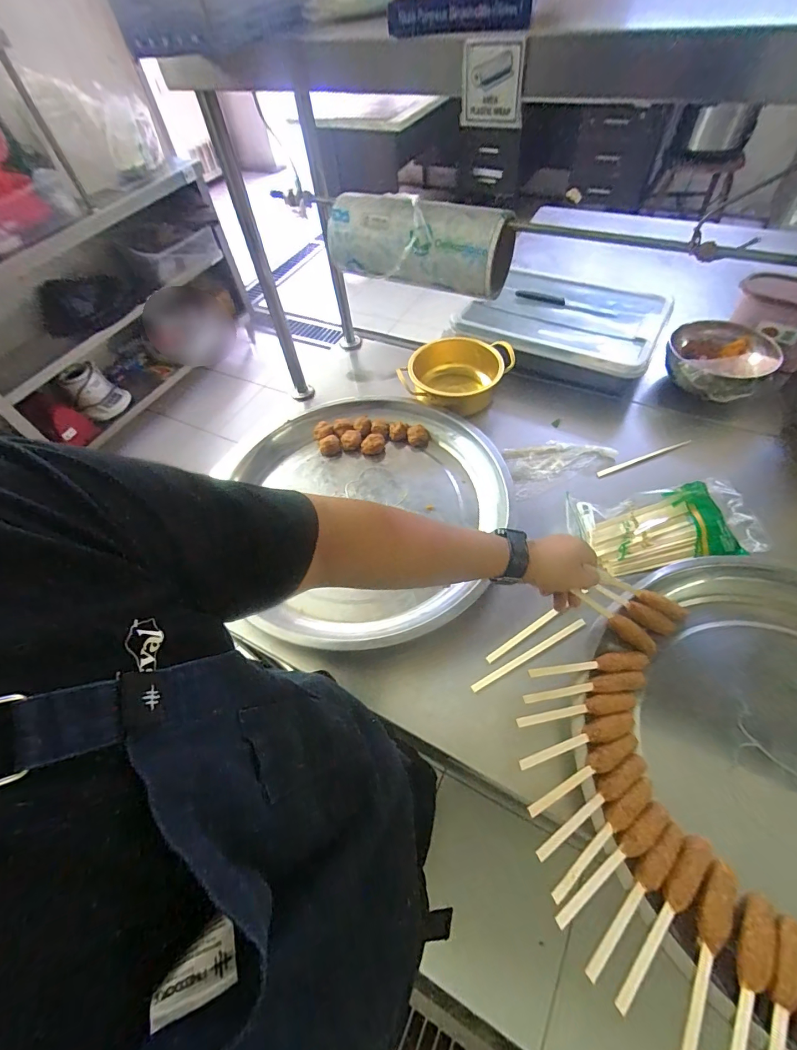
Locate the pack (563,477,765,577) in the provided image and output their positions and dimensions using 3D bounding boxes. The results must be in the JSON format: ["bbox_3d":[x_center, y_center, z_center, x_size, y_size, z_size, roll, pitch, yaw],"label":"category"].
[{"bbox_3d":[0.389,-0.002,0.629,0.258,0.039,0.134,-8,56,0],"label":"pack"}]

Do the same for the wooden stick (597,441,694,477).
[{"bbox_3d":[0.423,-0.117,0.722,0.191,0.008,0.012,-20,56,-8],"label":"wooden stick"}]

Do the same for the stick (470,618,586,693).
[{"bbox_3d":[0.172,0.169,0.553,0.178,0.006,0.009,-26,58,-12],"label":"stick"}]

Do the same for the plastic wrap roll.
[{"bbox_3d":[0.021,-0.335,0.507,0.232,0.075,0.062,23,61,19],"label":"plastic wrap roll"}]

